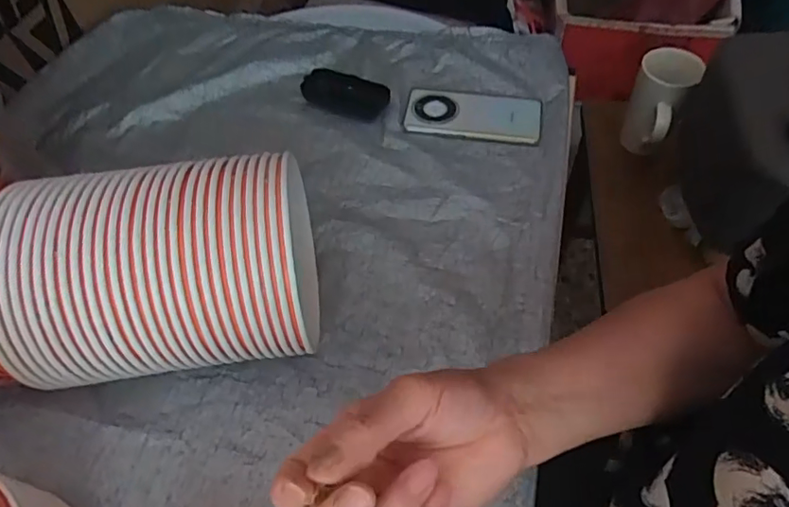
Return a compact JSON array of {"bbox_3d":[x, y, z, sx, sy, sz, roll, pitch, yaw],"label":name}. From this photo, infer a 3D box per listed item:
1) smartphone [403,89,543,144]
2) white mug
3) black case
[{"bbox_3d":[0.096,-0.171,0.647,0.159,0.008,0.083,4,55,4],"label":"smartphone"},{"bbox_3d":[0.382,-0.219,0.779,0.077,0.133,0.082,23,59,17],"label":"white mug"},{"bbox_3d":[-0.062,-0.201,0.668,0.105,0.023,0.045,17,57,13],"label":"black case"}]

